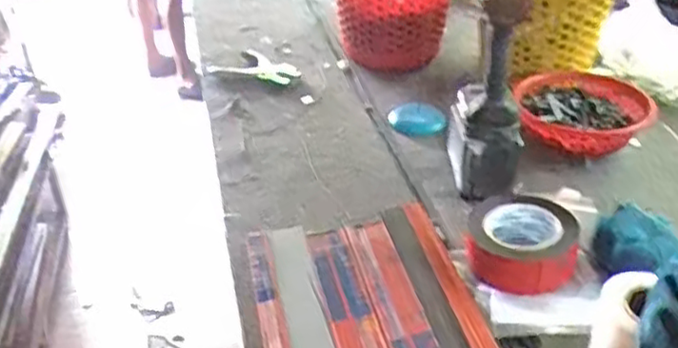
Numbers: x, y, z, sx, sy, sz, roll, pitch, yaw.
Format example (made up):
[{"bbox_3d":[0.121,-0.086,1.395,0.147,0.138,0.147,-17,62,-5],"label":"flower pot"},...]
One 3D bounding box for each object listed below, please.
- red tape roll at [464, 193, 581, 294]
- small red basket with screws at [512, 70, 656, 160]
[{"bbox_3d":[0.206,0.072,0.792,0.117,0.047,0.111,-2,34,1],"label":"red tape roll"},{"bbox_3d":[0.361,-0.092,1.050,0.197,0.052,0.193,3,34,8],"label":"small red basket with screws"}]

